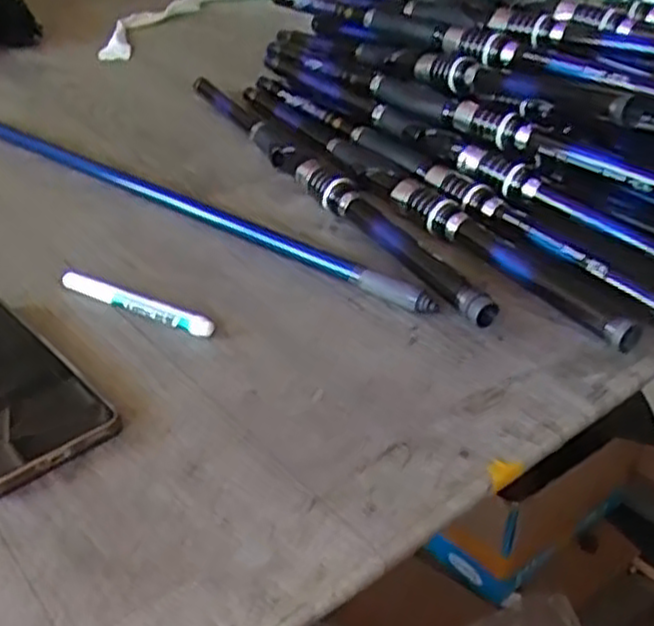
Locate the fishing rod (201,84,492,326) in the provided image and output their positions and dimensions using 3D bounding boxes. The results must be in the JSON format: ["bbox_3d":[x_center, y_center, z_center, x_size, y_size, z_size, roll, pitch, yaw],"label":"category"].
[{"bbox_3d":[-0.017,-0.126,0.659,0.037,0.024,0.524,-17,37,-23],"label":"fishing rod"}]

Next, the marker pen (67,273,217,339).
[{"bbox_3d":[-0.124,-0.006,0.494,0.122,0.012,0.013,18,38,26],"label":"marker pen"}]

